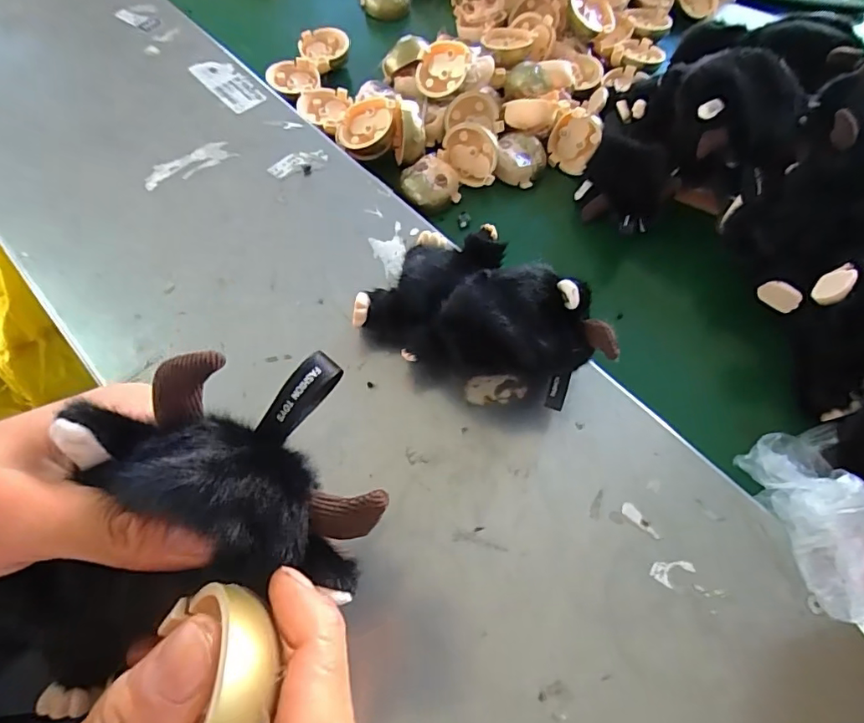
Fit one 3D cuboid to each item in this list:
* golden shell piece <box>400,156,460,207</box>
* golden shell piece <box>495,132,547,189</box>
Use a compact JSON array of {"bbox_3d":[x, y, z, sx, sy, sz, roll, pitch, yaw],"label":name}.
[{"bbox_3d":[-0.002,-0.147,0.420,0.044,0.020,0.036,-27,67,-14],"label":"golden shell piece"},{"bbox_3d":[0.075,-0.172,0.435,0.040,0.025,0.041,9,63,3],"label":"golden shell piece"}]

